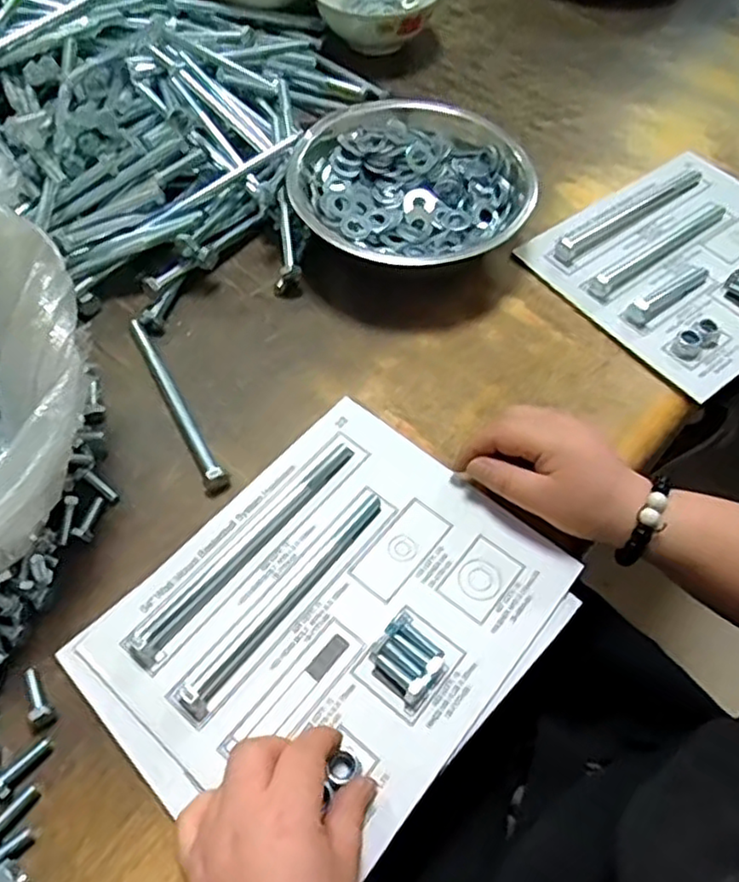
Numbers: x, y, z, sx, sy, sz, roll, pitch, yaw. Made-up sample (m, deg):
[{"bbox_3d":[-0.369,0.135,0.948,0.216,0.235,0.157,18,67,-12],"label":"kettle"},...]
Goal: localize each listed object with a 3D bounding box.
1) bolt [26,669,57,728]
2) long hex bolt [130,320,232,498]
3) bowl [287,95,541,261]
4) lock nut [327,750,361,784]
[{"bbox_3d":[-0.177,0.135,0.358,0.010,0.008,0.031,-25,65,-17],"label":"bolt"},{"bbox_3d":[-0.133,-0.030,0.453,0.014,0.018,0.154,-26,64,-16],"label":"long hex bolt"},{"bbox_3d":[0.032,-0.189,0.536,0.181,0.057,0.175,1,59,-2],"label":"bowl"},{"bbox_3d":[-0.013,0.162,0.336,0.016,0.010,0.013,-30,66,-19],"label":"lock nut"}]

